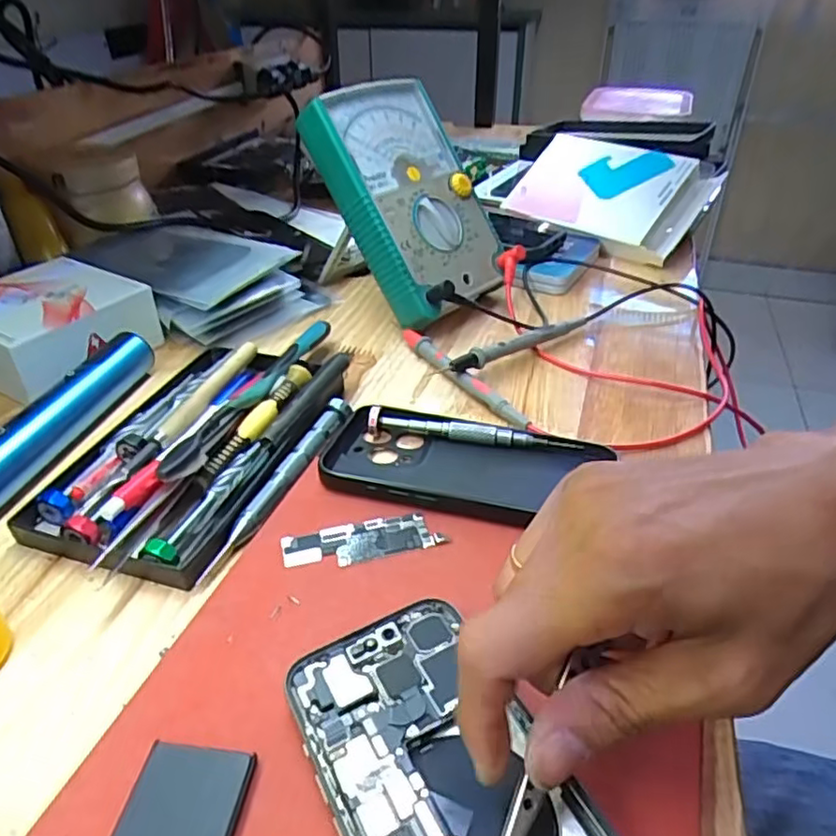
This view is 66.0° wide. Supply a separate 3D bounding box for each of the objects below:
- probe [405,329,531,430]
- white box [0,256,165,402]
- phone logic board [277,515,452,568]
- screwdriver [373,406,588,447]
[{"bbox_3d":[0.024,-0.029,0.412,0.016,0.014,0.129,-21,41,-26],"label":"probe"},{"bbox_3d":[-0.248,-0.062,0.431,0.105,0.042,0.106,21,41,26],"label":"white box"},{"bbox_3d":[-0.025,0.055,0.295,0.072,0.004,0.023,-8,36,-11],"label":"phone logic board"},{"bbox_3d":[0.030,0.007,0.360,0.116,0.014,0.010,5,36,7],"label":"screwdriver"}]

